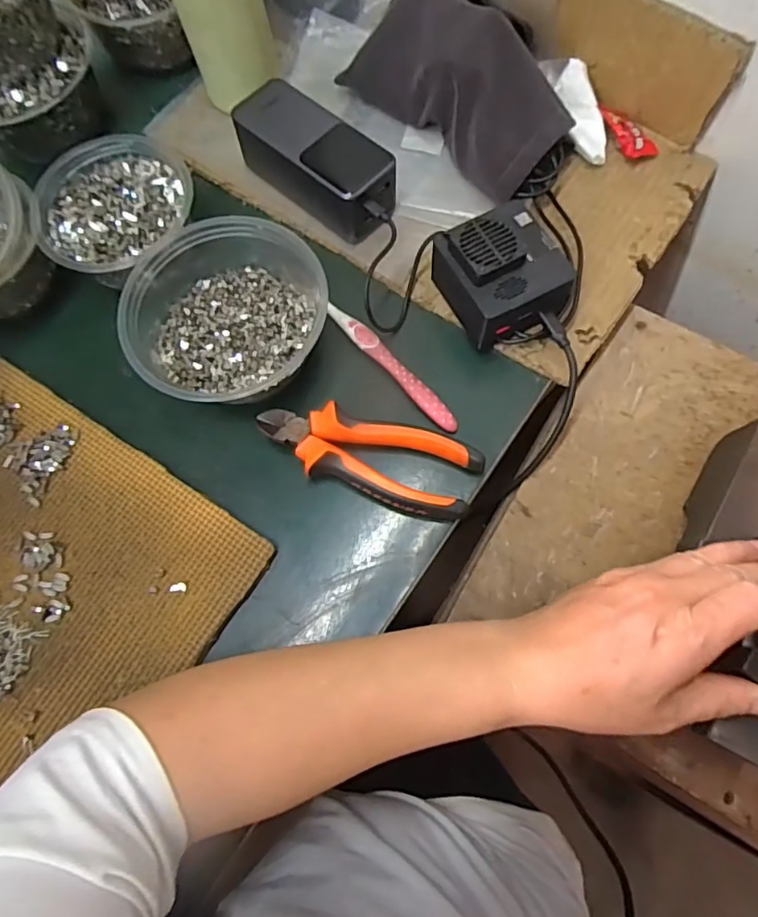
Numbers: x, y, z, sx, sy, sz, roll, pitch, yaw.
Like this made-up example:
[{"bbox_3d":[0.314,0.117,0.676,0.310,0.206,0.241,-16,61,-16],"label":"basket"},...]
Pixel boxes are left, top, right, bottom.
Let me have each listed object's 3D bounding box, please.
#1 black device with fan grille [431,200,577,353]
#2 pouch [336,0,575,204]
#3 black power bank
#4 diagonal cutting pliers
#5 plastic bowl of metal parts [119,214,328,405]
[{"bbox_3d":[0.087,-0.130,0.394,0.079,0.060,0.077,-22,74,-4],"label":"black device with fan grille"},{"bbox_3d":[0.058,-0.295,0.438,0.191,0.076,0.072,43,79,13],"label":"pouch"},{"bbox_3d":[-0.048,-0.232,0.433,0.137,0.050,0.058,38,78,12],"label":"black power bank"},{"bbox_3d":[-0.008,-0.002,0.380,0.150,0.026,0.054,18,75,7],"label":"diagonal cutting pliers"},{"bbox_3d":[-0.114,-0.102,0.394,0.123,0.067,0.132,-1,73,2],"label":"plastic bowl of metal parts"}]

